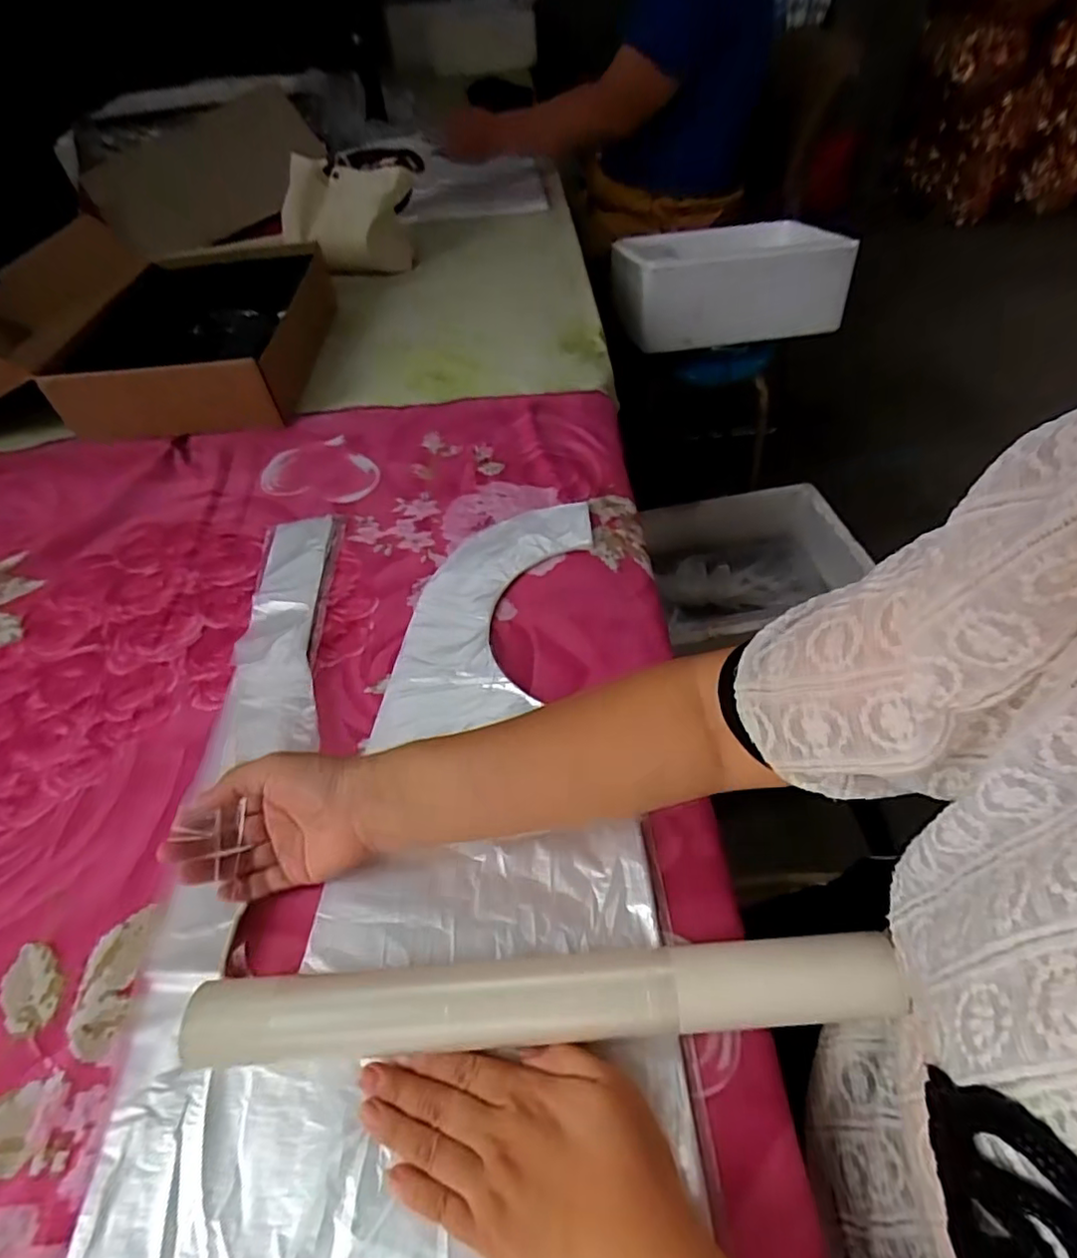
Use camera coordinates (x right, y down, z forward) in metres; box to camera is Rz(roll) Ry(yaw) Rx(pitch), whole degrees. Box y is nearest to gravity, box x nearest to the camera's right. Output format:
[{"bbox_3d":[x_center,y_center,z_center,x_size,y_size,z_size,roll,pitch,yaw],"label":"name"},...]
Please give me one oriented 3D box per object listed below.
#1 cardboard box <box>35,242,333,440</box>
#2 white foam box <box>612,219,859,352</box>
[{"bbox_3d":[-0.433,-0.385,0.799,0.250,0.099,0.359,-5,50,0],"label":"cardboard box"},{"bbox_3d":[0.366,-0.702,1.199,0.426,0.136,0.283,-7,49,-1],"label":"white foam box"}]

